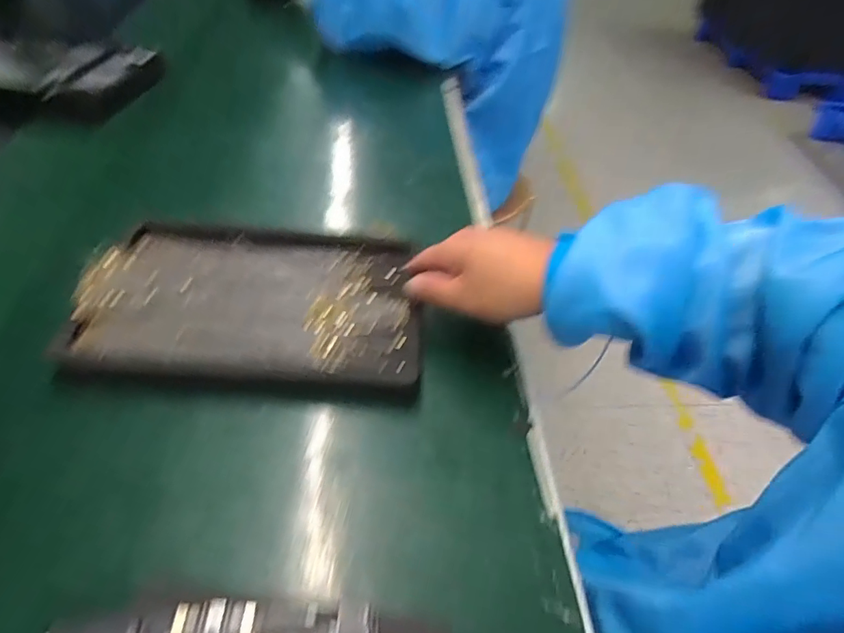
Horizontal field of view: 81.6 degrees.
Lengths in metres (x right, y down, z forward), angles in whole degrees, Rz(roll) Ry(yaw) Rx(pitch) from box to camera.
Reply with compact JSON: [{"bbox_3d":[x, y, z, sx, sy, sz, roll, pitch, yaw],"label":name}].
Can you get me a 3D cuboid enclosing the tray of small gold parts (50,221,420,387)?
[{"bbox_3d":[-0.125,-0.018,0.378,0.240,0.021,0.148,3,47,-4],"label":"tray of small gold parts"}]

